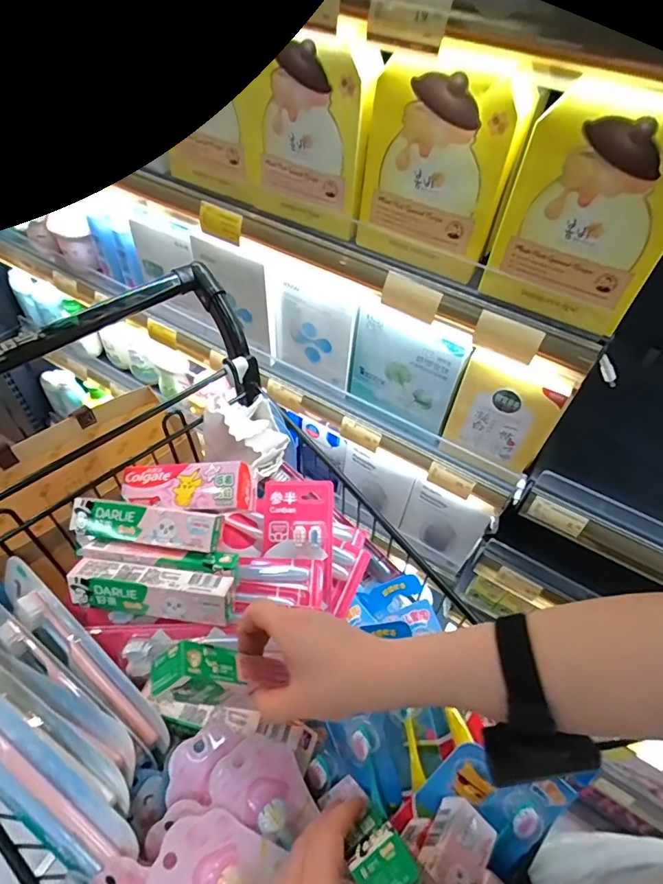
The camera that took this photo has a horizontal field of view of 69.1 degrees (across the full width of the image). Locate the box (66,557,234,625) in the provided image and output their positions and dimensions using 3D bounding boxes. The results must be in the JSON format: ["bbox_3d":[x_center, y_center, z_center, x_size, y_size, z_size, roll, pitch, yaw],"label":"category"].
[{"bbox_3d":[-0.165,0.137,0.446,0.149,0.041,0.029,5,16,6],"label":"box"}]

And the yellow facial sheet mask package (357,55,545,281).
[{"bbox_3d":[0.097,-0.251,0.448,0.135,0.172,0.025,33,56,21],"label":"yellow facial sheet mask package"}]

